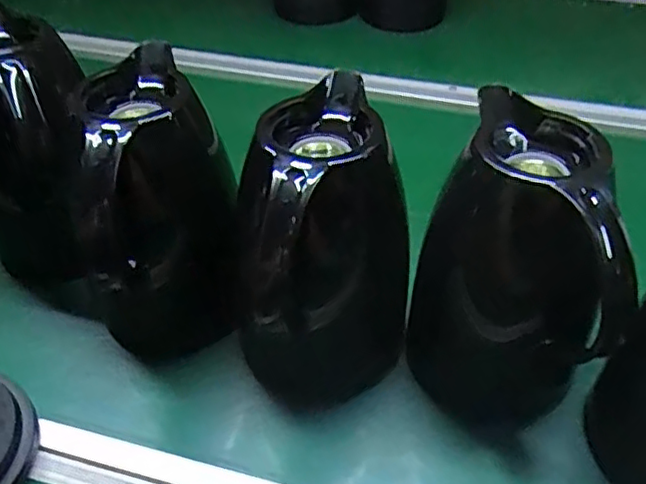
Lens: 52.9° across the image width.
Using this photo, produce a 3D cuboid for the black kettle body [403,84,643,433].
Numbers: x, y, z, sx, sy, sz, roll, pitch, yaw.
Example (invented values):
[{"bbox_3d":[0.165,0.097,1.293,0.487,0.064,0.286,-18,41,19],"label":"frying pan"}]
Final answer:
[{"bbox_3d":[0.123,0.023,0.435,0.119,0.195,0.132,6,45,8],"label":"black kettle body"}]

